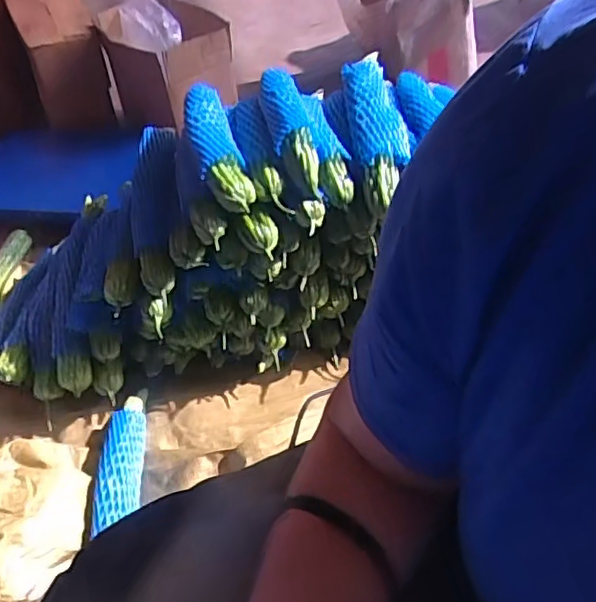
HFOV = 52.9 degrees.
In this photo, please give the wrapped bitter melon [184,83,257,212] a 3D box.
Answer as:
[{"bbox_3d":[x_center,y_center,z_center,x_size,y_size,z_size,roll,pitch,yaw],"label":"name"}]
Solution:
[{"bbox_3d":[-0.114,-0.217,0.811,0.062,0.051,0.263,-15,48,-7],"label":"wrapped bitter melon"}]

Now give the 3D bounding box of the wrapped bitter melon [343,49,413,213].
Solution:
[{"bbox_3d":[0.107,-0.257,0.857,0.071,0.063,0.315,-6,48,0],"label":"wrapped bitter melon"}]

